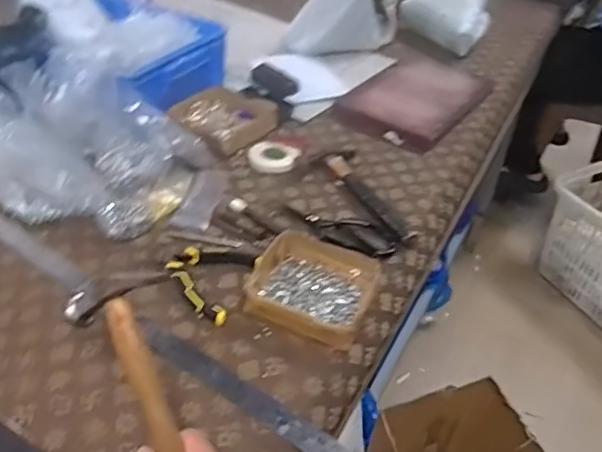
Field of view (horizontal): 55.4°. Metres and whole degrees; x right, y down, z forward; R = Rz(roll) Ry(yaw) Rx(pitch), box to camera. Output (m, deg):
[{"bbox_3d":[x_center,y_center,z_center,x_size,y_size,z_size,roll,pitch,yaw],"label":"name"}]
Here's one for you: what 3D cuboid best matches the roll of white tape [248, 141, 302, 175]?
[{"bbox_3d":[-0.046,-0.112,0.934,0.083,0.011,0.083,3,40,-3],"label":"roll of white tape"}]

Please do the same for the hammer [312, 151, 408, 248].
[{"bbox_3d":[0.097,-0.050,0.863,0.070,0.017,0.226,-14,44,-21],"label":"hammer"}]

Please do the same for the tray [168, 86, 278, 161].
[{"bbox_3d":[-0.130,-0.192,0.991,0.145,0.023,0.149,37,55,13],"label":"tray"}]

